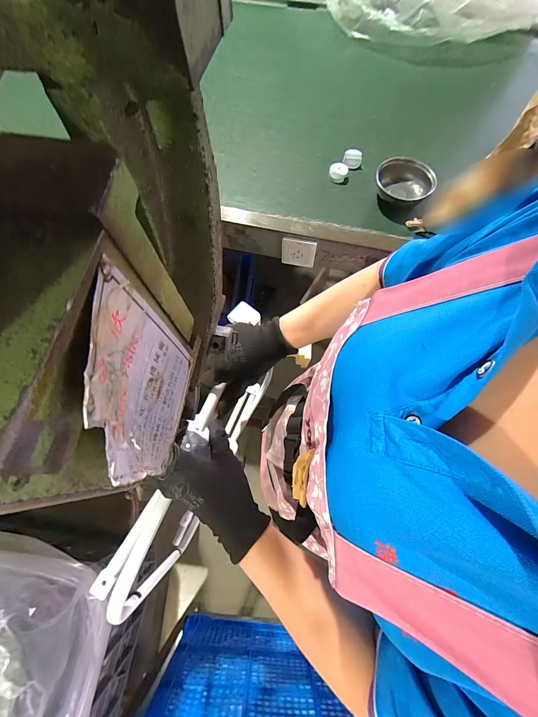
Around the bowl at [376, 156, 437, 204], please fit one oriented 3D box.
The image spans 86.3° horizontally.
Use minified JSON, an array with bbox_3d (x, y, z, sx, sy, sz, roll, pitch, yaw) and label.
[{"bbox_3d":[0.336,-0.437,0.720,0.136,0.060,0.136,0,70,0],"label":"bowl"}]

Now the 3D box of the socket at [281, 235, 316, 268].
[{"bbox_3d":[0.076,-0.273,0.743,0.088,0.090,0.012,11,71,4],"label":"socket"}]

